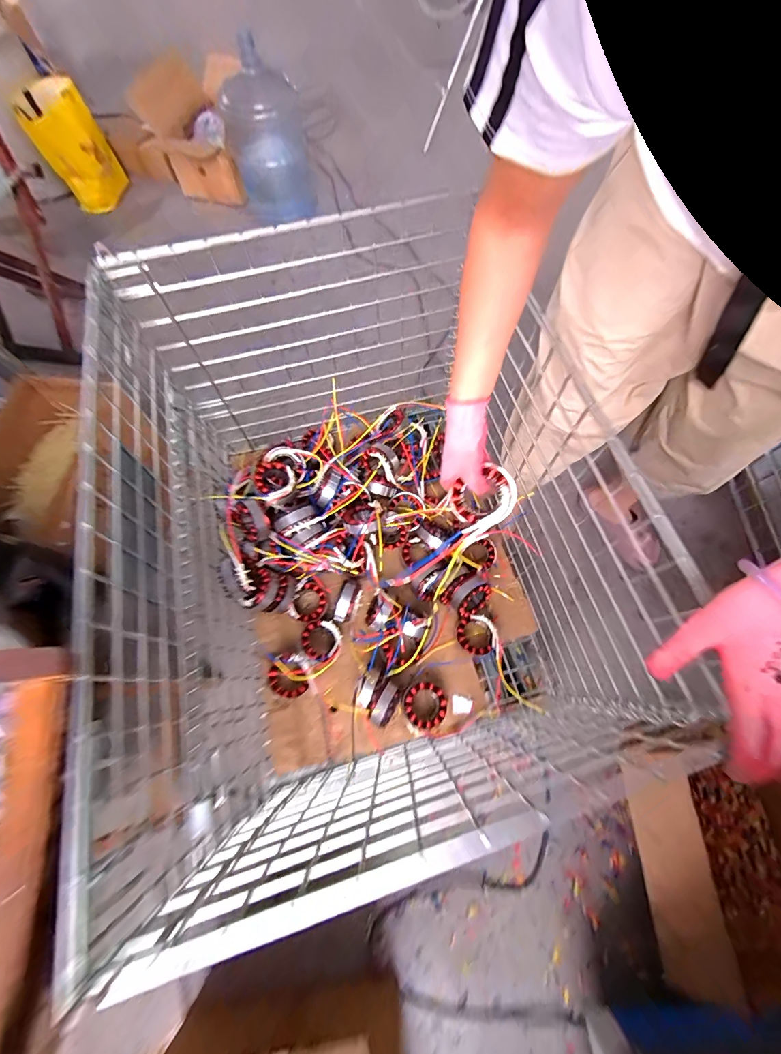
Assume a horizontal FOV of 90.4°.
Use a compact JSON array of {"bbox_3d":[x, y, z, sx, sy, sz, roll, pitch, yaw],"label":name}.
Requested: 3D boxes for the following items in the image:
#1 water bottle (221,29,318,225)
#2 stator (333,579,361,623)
[{"bbox_3d":[-0.430,-1.369,1.362,0.259,0.422,0.258,-9,69,-3],"label":"water bottle"},{"bbox_3d":[-0.089,0.154,0.815,0.037,0.072,0.094,11,70,5],"label":"stator"}]

